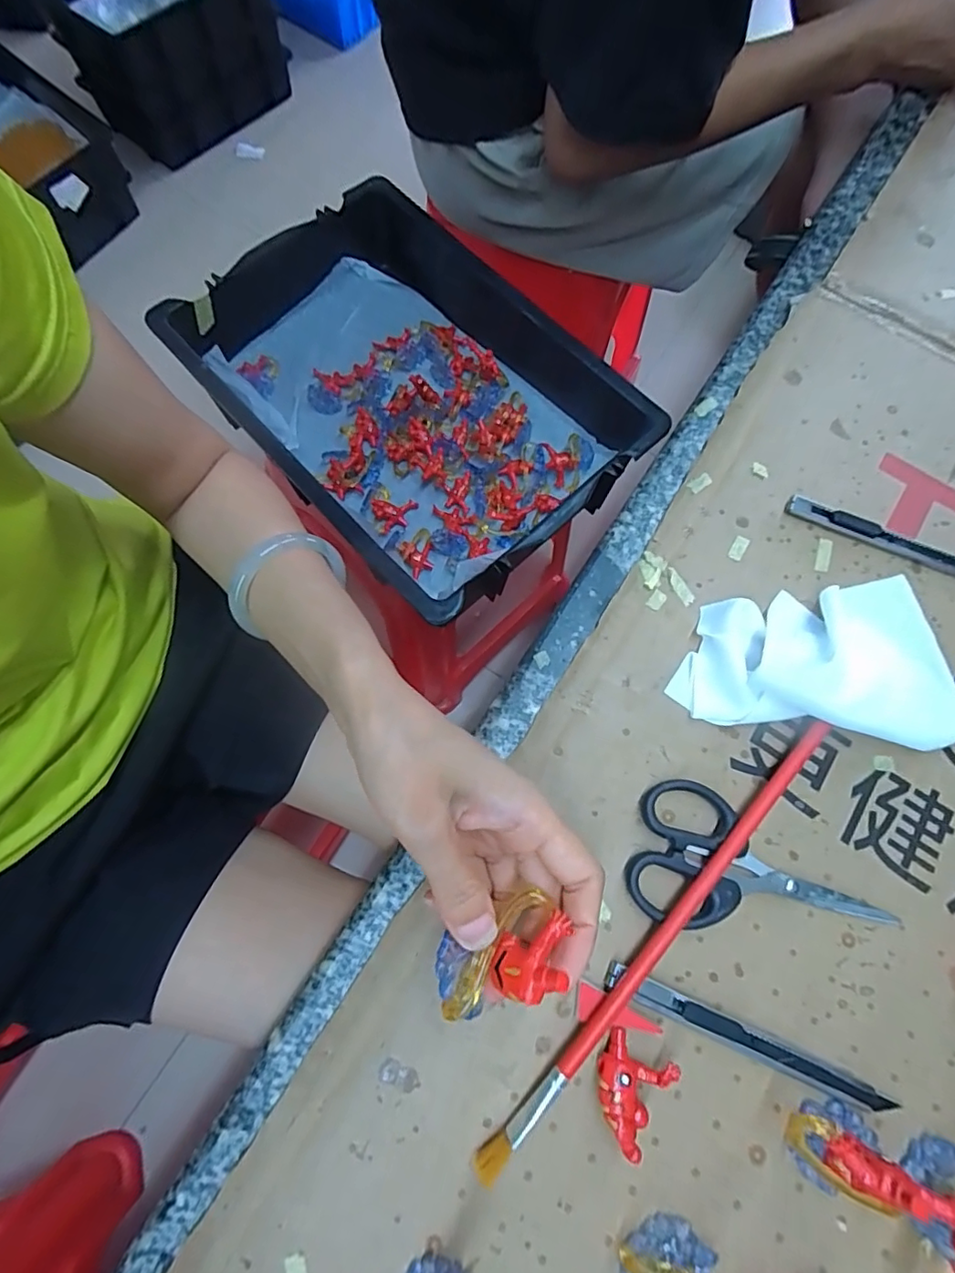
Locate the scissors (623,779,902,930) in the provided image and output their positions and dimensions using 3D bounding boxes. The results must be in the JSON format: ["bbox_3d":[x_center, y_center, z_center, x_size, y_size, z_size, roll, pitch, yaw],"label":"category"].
[{"bbox_3d":[0.138,0.114,0.262,0.126,0.011,0.064,15,73,4],"label":"scissors"}]

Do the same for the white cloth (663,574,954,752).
[{"bbox_3d":[0.181,0.016,0.286,0.151,0.024,0.089,-8,73,-4],"label":"white cloth"}]

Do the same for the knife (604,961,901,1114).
[{"bbox_3d":[0.120,0.180,0.243,0.132,0.010,0.012,23,73,6],"label":"knife"}]

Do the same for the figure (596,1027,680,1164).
[{"bbox_3d":[0.064,0.194,0.233,0.029,0.017,0.036,31,75,9],"label":"figure"}]

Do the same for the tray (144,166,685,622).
[{"bbox_3d":[-0.077,-0.251,0.578,0.305,0.097,0.454,-42,78,-13],"label":"tray"}]

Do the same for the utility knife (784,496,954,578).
[{"bbox_3d":[0.240,-0.054,0.314,0.123,0.010,0.012,22,73,6],"label":"utility knife"}]

